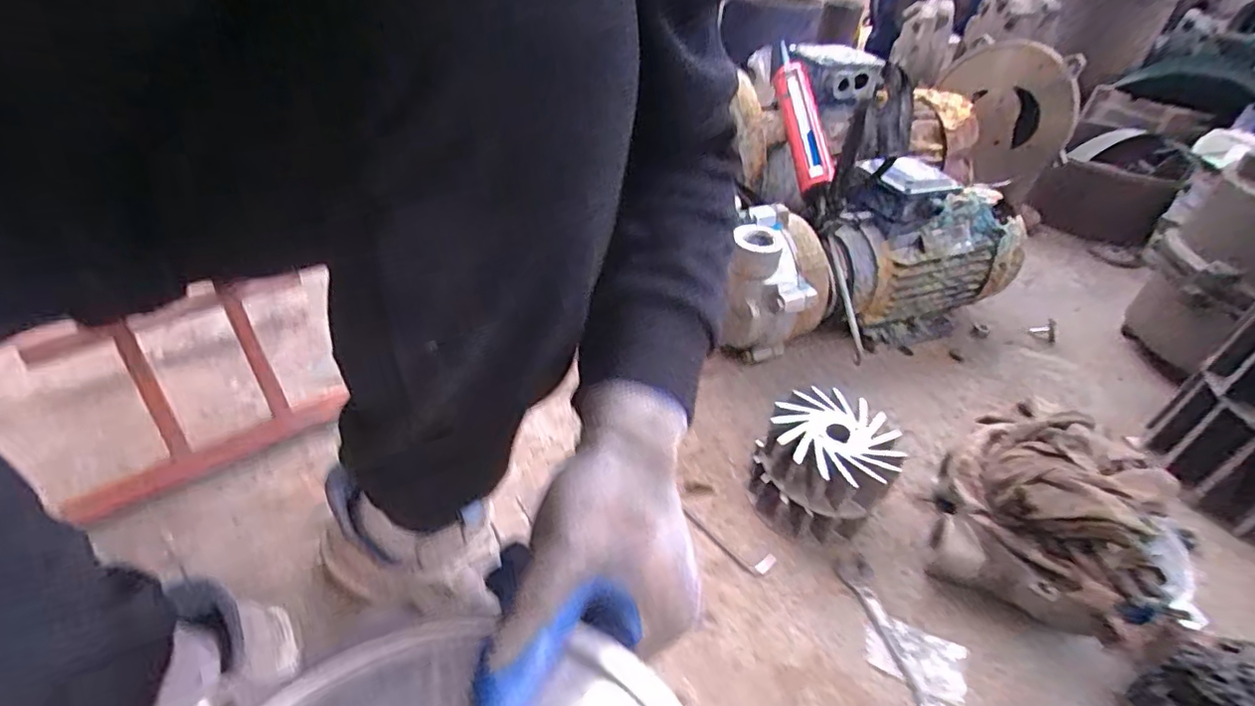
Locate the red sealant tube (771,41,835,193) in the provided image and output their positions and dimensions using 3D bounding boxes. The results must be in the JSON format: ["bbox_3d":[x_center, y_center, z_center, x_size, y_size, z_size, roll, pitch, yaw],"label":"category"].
[{"bbox_3d":[0.262,-0.373,0.889,0.052,0.043,0.313,-1,63,-6],"label":"red sealant tube"}]

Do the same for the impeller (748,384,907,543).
[{"bbox_3d":[0.216,0.125,0.644,0.136,0.110,0.137,32,47,31],"label":"impeller"}]

